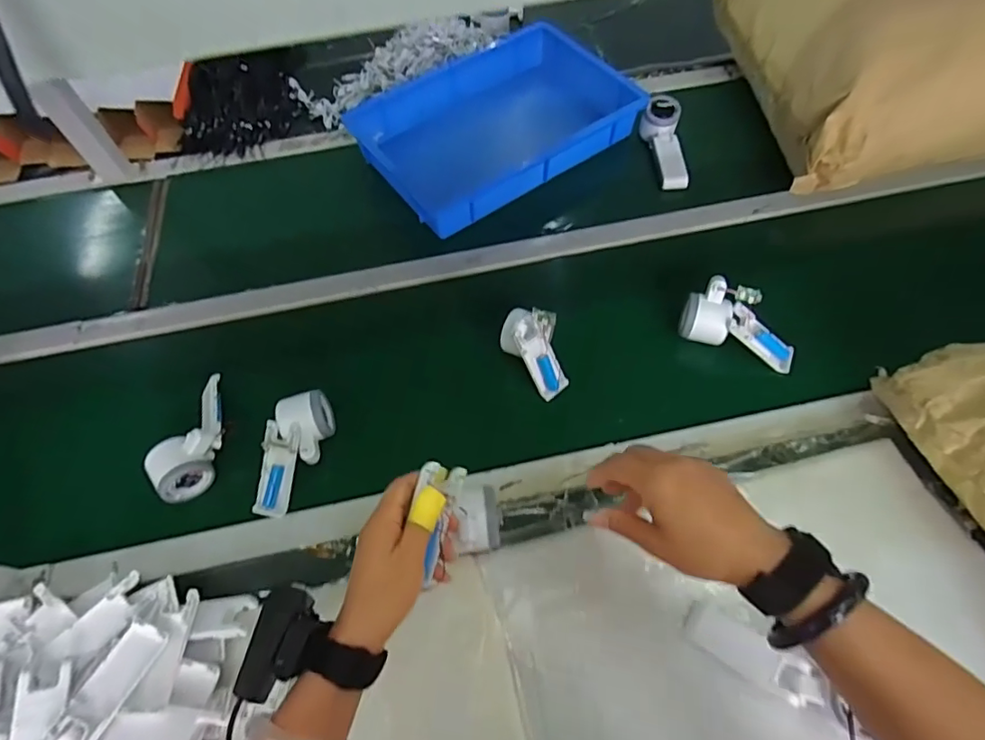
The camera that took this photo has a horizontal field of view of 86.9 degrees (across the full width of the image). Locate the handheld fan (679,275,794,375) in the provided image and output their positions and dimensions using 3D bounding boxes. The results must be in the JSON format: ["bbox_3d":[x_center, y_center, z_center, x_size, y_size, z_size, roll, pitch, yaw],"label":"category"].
[{"bbox_3d":[0.314,-0.061,0.651,0.140,0.073,0.060,17,63,13],"label":"handheld fan"}]

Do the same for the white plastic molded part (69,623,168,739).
[{"bbox_3d":[-0.347,0.285,0.479,0.041,0.019,0.089,18,63,13],"label":"white plastic molded part"}]

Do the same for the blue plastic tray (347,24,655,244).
[{"bbox_3d":[0.007,-0.432,0.886,0.445,0.062,0.321,-29,63,-13],"label":"blue plastic tray"}]

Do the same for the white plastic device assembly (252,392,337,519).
[{"bbox_3d":[-0.236,0.097,0.613,0.060,0.045,0.147,17,78,13],"label":"white plastic device assembly"}]

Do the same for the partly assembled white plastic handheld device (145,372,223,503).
[{"bbox_3d":[-0.351,0.078,0.622,0.056,0.053,0.154,11,62,10],"label":"partly assembled white plastic handheld device"}]

